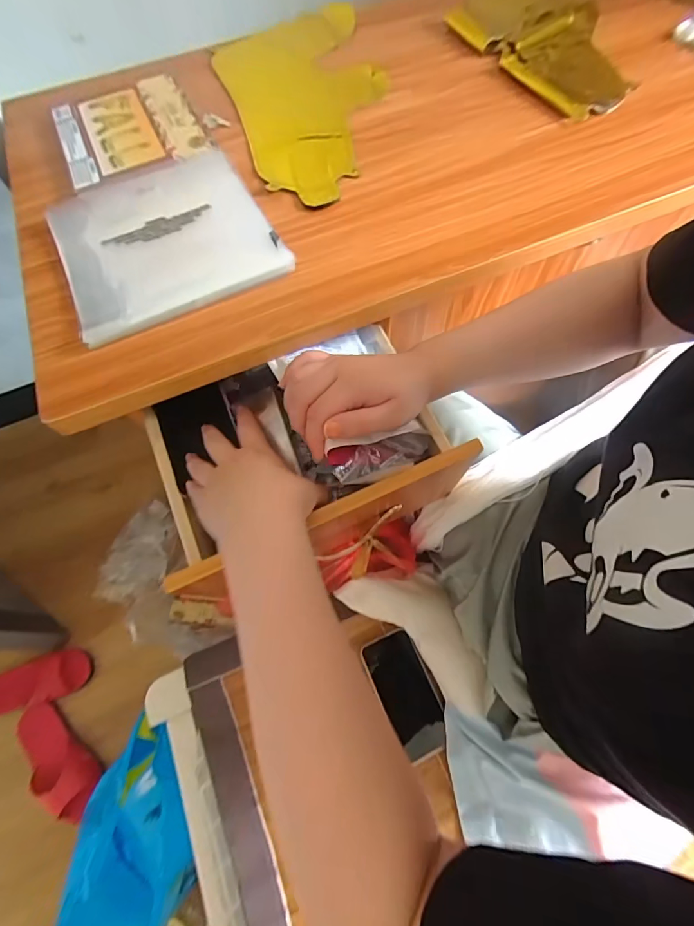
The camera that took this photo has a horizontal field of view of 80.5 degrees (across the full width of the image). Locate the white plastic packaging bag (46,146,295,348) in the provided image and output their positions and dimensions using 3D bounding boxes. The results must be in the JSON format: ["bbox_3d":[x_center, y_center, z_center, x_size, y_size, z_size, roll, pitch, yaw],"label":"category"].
[{"bbox_3d":[-0.184,-0.229,0.413,0.198,0.011,0.201,-26,67,-9],"label":"white plastic packaging bag"}]

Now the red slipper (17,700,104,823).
[{"bbox_3d":[-0.598,0.603,0.836,0.235,0.066,0.103,33,71,16],"label":"red slipper"}]

